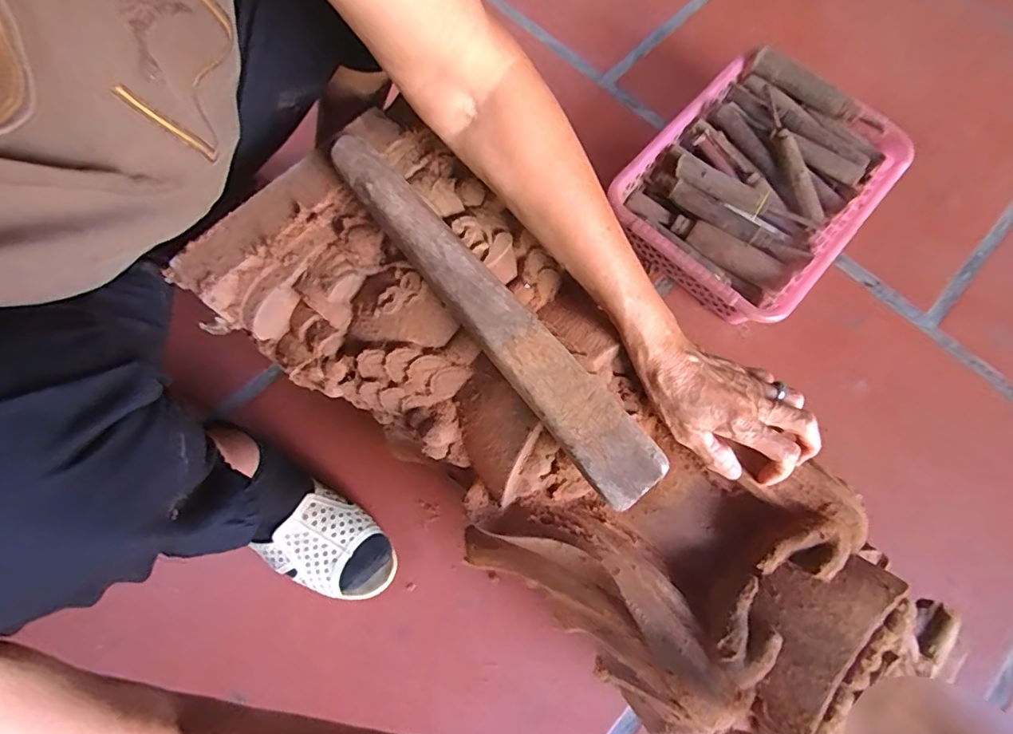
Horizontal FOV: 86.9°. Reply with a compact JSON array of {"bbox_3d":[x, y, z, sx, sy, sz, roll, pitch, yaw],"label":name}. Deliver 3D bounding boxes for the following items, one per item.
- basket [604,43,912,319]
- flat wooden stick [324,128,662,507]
[{"bbox_3d":[0.286,-0.210,0.629,0.238,0.079,0.313,41,76,10],"label":"basket"},{"bbox_3d":[-0.011,-0.043,0.381,0.048,0.028,0.325,-38,77,-11],"label":"flat wooden stick"}]

